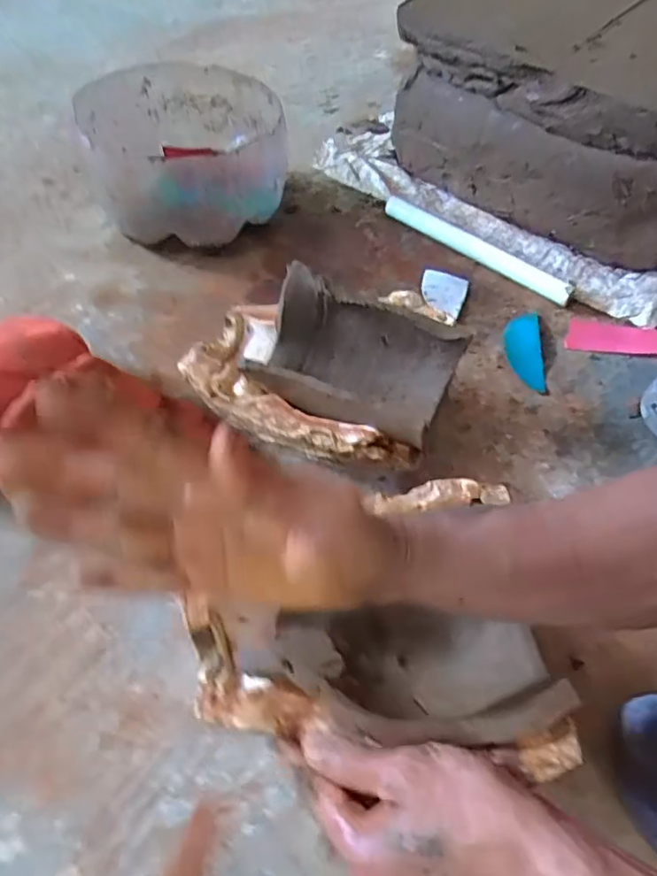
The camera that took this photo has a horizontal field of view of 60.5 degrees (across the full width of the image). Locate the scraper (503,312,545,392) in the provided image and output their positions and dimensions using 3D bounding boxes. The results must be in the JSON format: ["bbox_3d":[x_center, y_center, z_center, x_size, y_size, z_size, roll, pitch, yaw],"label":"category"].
[{"bbox_3d":[0.215,-0.102,0.618,0.043,0.013,0.107,8,54,2],"label":"scraper"}]

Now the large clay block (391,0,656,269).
[{"bbox_3d":[0.330,-0.426,0.741,0.305,0.201,0.406,-36,64,-25],"label":"large clay block"}]

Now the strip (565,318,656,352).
[{"bbox_3d":[0.325,-0.114,0.637,0.114,0.004,0.051,7,54,2],"label":"strip"}]

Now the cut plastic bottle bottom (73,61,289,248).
[{"bbox_3d":[-0.174,-0.344,0.700,0.227,0.126,0.248,-12,56,-12],"label":"cut plastic bottle bottom"}]

